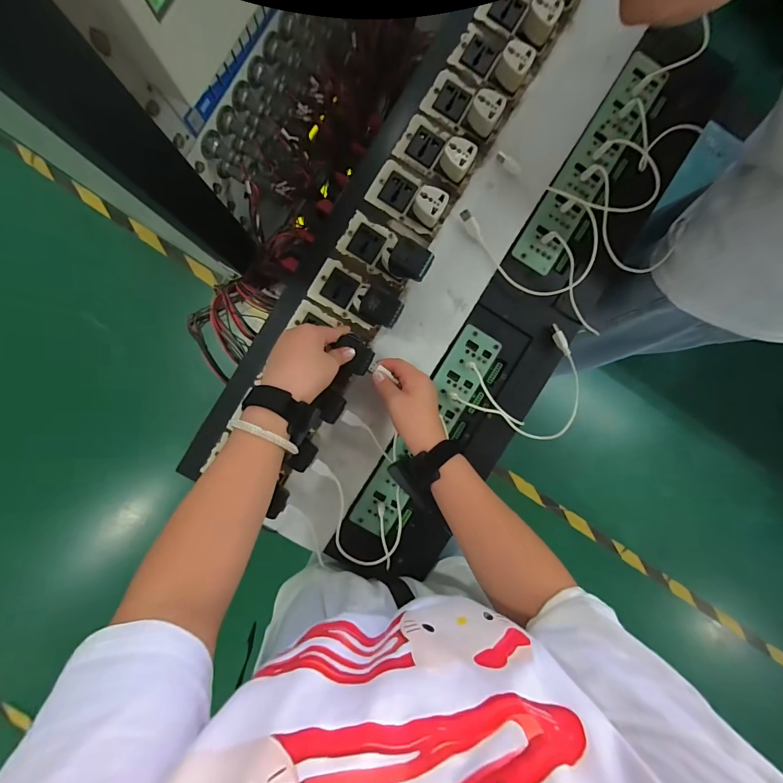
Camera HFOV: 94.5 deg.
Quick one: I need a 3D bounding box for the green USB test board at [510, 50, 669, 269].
[{"bbox_3d":[0.277,-0.311,0.496,0.061,0.027,0.313,32,91,-5],"label":"green USB test board"}]

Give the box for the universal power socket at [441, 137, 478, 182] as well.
[{"bbox_3d":[0.086,-0.305,0.474,0.041,0.033,0.038,28,92,-5],"label":"universal power socket"}]

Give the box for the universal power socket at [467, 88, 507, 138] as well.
[{"bbox_3d":[0.123,-0.367,0.473,0.038,0.033,0.037,31,91,-5],"label":"universal power socket"}]

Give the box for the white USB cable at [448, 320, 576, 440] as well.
[{"bbox_3d":[0.188,0.008,0.496,0.180,0.047,0.125,-33,91,-2],"label":"white USB cable"}]

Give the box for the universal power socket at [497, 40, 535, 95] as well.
[{"bbox_3d":[0.160,-0.426,0.471,0.037,0.034,0.033,38,91,-5],"label":"universal power socket"}]

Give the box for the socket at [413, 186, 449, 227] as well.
[{"bbox_3d":[0.050,-0.245,0.476,0.040,0.032,0.037,31,91,-5],"label":"socket"}]

